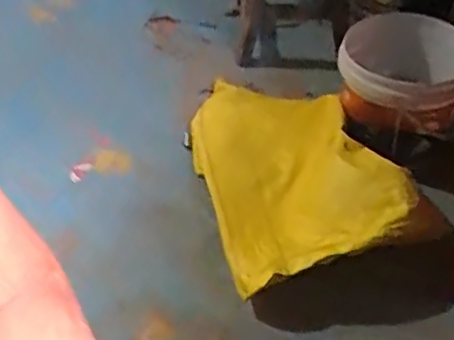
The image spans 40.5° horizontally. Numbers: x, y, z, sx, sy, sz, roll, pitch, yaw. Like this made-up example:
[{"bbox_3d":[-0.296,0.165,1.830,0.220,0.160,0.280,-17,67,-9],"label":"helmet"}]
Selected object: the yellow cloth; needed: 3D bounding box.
[{"bbox_3d":[0.081,-0.020,1.010,0.251,0.155,0.489,-12,42,-9],"label":"yellow cloth"}]

